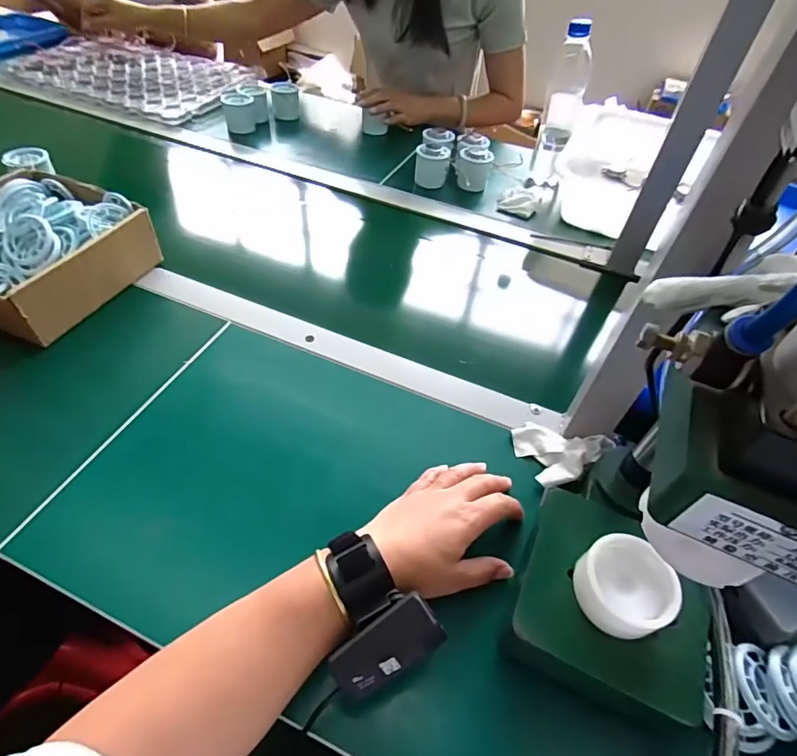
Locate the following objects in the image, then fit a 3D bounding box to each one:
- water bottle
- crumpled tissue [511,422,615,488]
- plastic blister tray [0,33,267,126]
[{"bbox_3d":[0.248,-0.410,0.732,0.056,0.208,0.072,17,50,9],"label":"water bottle"},{"bbox_3d":[0.145,0.063,0.448,0.067,0.033,0.073,-27,57,-25],"label":"crumpled tissue"},{"bbox_3d":[-0.534,-0.634,0.980,0.476,0.016,0.295,22,51,14],"label":"plastic blister tray"}]

